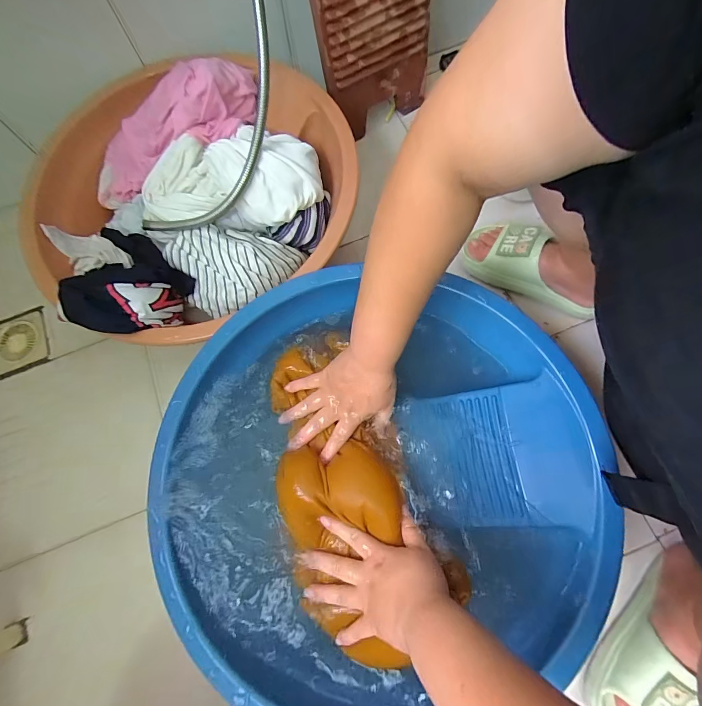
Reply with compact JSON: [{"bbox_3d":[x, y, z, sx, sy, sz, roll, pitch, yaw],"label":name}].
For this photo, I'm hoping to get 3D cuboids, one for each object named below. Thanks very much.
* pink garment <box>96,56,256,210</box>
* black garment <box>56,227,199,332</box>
[{"bbox_3d":[-0.288,-0.346,0.557,0.305,0.082,0.143,-23,72,15],"label":"pink garment"},{"bbox_3d":[-0.313,-0.102,0.483,0.169,0.075,0.155,-1,73,2],"label":"black garment"}]

